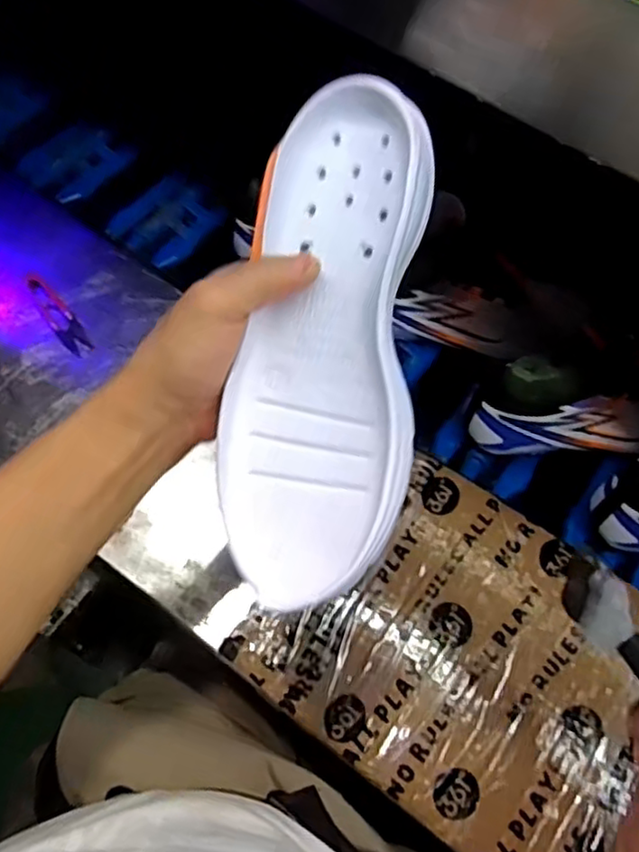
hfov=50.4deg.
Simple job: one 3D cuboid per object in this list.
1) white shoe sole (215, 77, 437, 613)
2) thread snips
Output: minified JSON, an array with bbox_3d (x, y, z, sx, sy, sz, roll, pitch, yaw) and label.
[{"bbox_3d":[0.004,-0.045,0.347,0.091,0.031,0.259,8,83,3],"label":"white shoe sole"},{"bbox_3d":[-0.244,-0.106,0.631,0.023,0.015,0.100,-32,63,-21],"label":"thread snips"}]

